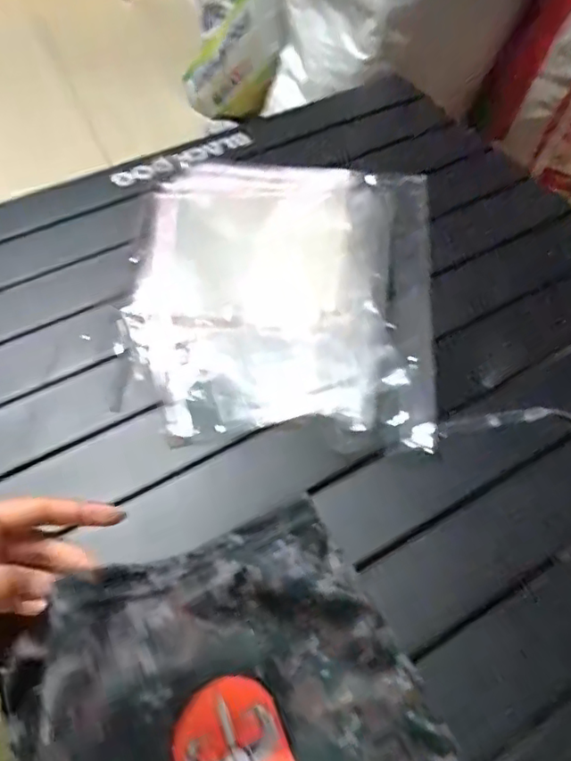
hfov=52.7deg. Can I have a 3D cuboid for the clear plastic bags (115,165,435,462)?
[{"bbox_3d":[0.000,-0.081,0.482,0.240,0.033,0.287,1,55,3],"label":"clear plastic bags"}]

